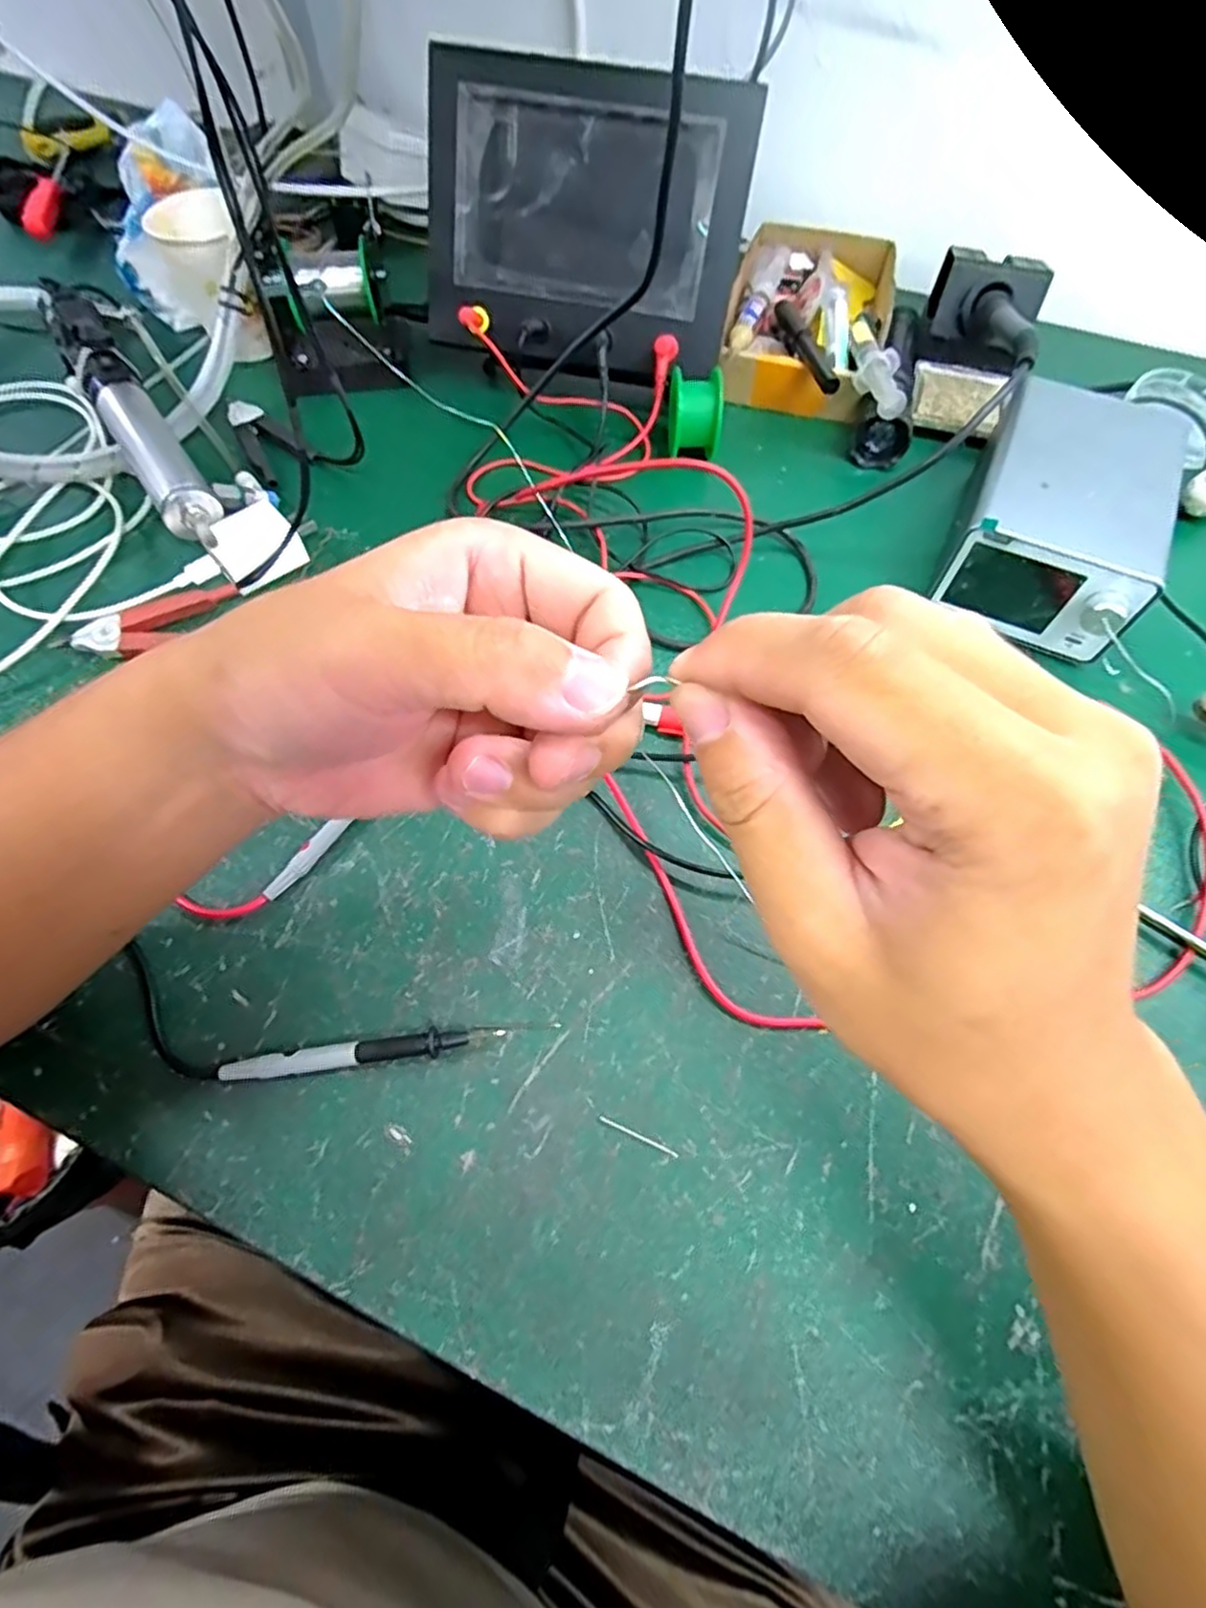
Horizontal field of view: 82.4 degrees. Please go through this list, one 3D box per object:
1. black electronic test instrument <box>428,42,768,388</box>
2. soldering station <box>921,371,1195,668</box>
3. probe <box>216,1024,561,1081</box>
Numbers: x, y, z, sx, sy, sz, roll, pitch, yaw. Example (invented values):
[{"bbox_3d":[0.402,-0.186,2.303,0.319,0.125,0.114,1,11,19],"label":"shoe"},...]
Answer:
[{"bbox_3d":[-0.011,-0.370,0.446,0.195,0.150,0.033,10,32,2],"label":"black electronic test instrument"},{"bbox_3d":[0.264,-0.167,0.403,0.100,0.069,0.154,22,65,10],"label":"soldering station"},{"bbox_3d":[-0.090,0.103,0.290,0.134,0.011,0.011,-6,64,-4],"label":"probe"}]

